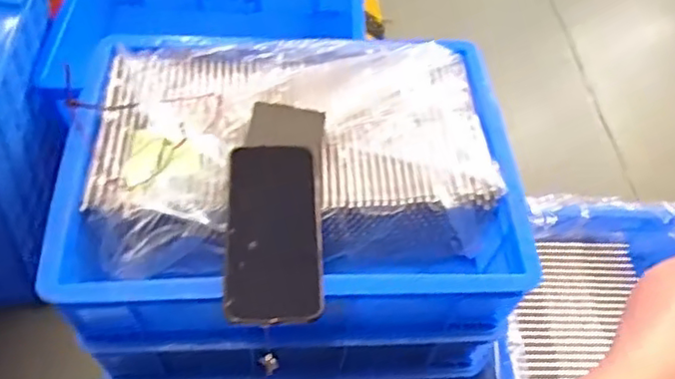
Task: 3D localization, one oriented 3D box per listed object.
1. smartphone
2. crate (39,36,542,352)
[{"bbox_3d":[-0.053,0.033,0.506,0.077,0.011,0.154,-1,64,-6],"label":"smartphone"},{"bbox_3d":[-0.040,0.002,0.596,0.406,0.130,0.299,-1,54,-6],"label":"crate"}]

